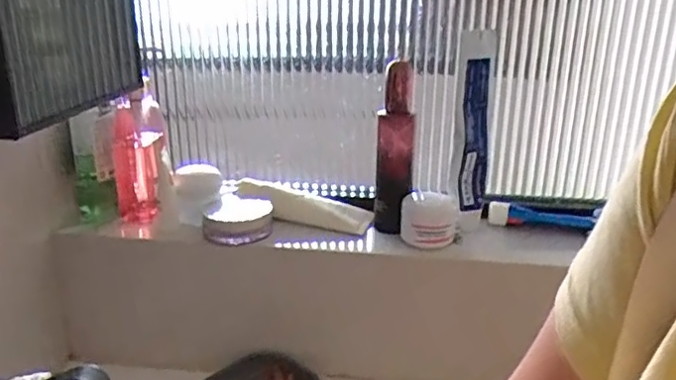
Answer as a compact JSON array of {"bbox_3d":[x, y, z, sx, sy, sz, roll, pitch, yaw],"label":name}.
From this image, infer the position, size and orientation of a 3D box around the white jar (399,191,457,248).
[{"bbox_3d":[0.097,0.030,0.635,0.058,0.043,0.053,5,19,12],"label":"white jar"}]

